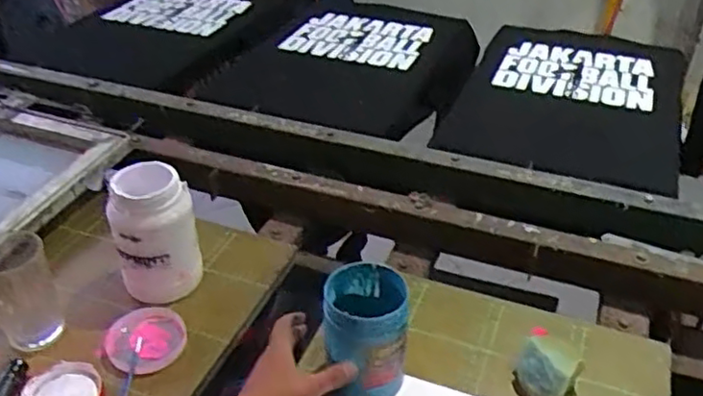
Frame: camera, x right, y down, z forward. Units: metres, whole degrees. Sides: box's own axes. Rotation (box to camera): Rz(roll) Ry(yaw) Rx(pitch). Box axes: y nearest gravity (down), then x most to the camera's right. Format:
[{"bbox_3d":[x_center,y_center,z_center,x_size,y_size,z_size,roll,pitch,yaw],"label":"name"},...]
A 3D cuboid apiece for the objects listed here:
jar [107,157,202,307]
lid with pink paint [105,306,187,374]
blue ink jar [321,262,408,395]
[{"bbox_3d":[-0.247,0.045,0.841,0.104,0.153,0.083,-12,38,-15],"label":"jar"},{"bbox_3d":[-0.244,0.168,0.801,0.084,0.020,0.091,-1,36,1],"label":"lid with pink paint"},{"bbox_3d":[0.014,0.144,0.719,0.084,0.121,0.092,-4,36,-4],"label":"blue ink jar"}]

